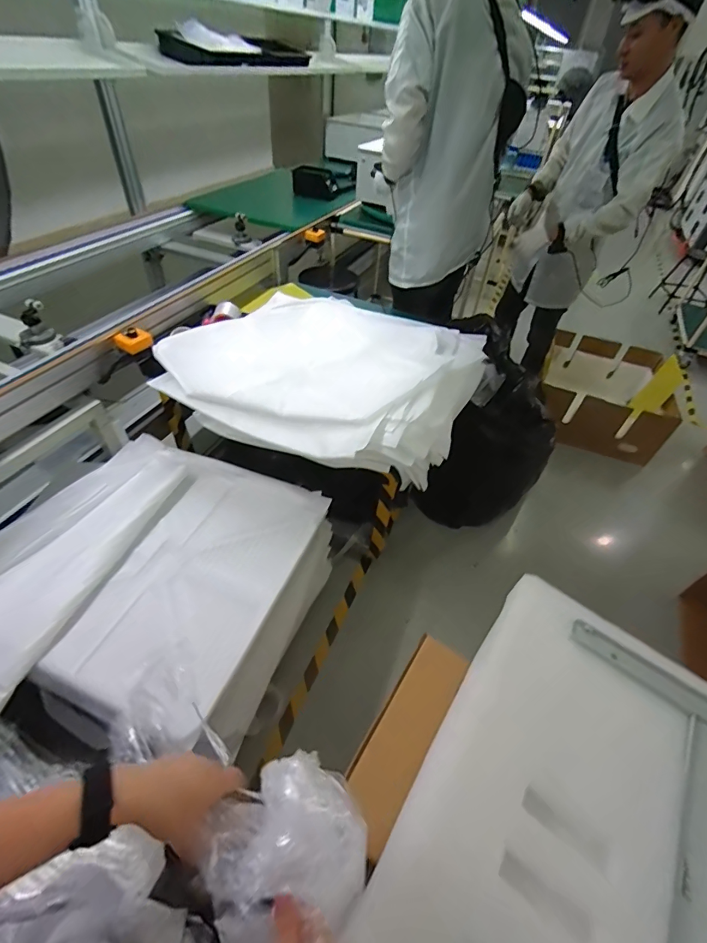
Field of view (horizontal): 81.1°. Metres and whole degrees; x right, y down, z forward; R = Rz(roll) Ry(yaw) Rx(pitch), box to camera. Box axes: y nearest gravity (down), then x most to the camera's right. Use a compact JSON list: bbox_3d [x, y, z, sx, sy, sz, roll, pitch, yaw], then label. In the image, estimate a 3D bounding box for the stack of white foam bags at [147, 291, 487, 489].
[{"bbox_3d":[-0.072,-0.362,1.362,0.908,0.155,0.804,21,48,13],"label":"stack of white foam bags"}]

